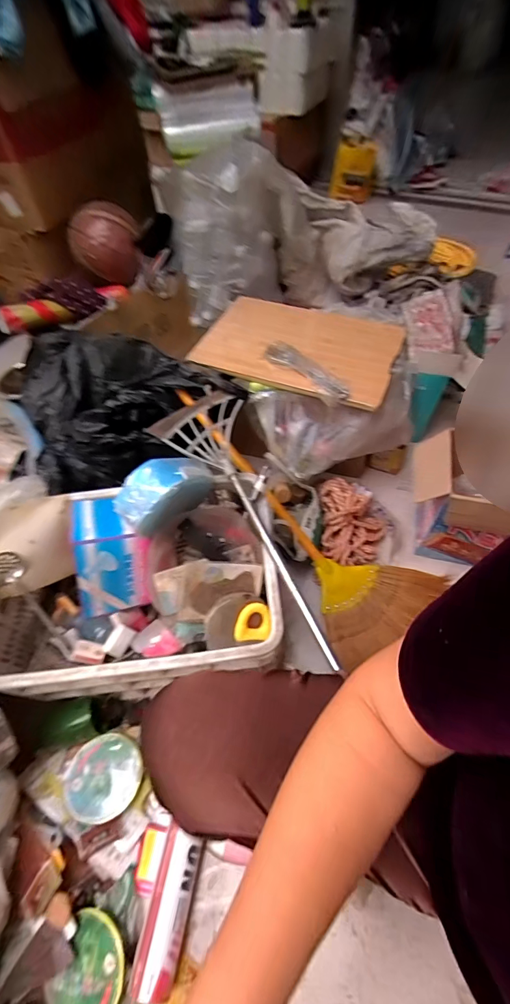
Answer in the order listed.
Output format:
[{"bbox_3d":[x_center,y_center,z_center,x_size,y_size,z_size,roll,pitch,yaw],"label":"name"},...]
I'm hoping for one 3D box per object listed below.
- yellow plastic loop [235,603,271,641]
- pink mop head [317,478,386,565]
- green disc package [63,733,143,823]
[{"bbox_3d":[-0.004,0.215,0.707,0.062,0.016,0.065,4,87,-6],"label":"yellow plastic loop"},{"bbox_3d":[0.244,0.047,0.971,0.160,0.080,0.213,0,56,4],"label":"pink mop head"},{"bbox_3d":[-0.287,0.522,0.743,0.140,0.021,0.131,-30,59,-15],"label":"green disc package"}]

